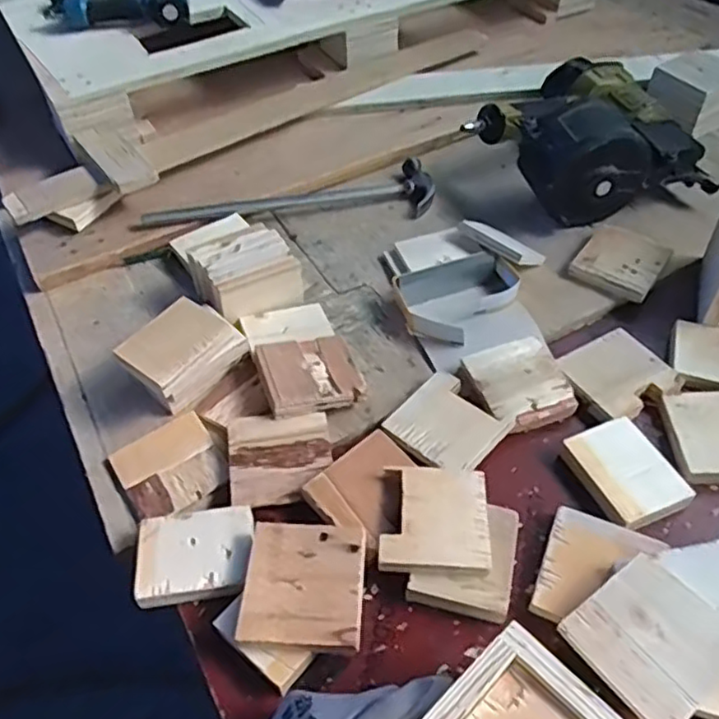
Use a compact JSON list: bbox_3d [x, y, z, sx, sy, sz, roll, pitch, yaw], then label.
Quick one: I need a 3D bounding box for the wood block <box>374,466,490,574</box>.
[{"bbox_3d":[0.061,0.129,0.525,0.083,0.019,0.087,4,51,3],"label":"wood block"}]

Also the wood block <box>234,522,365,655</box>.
[{"bbox_3d":[-0.041,0.169,0.492,0.088,0.019,0.092,3,51,2],"label":"wood block"}]

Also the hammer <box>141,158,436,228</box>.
[{"bbox_3d":[-0.085,-0.202,0.821,0.361,0.035,0.095,-8,51,-7],"label":"hammer"}]

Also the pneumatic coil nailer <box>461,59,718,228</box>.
[{"bbox_3d":[0.295,-0.272,0.805,0.236,0.114,0.232,37,59,26],"label":"pneumatic coil nailer"}]

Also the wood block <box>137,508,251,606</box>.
[{"bbox_3d":[-0.132,0.155,0.526,0.090,0.016,0.072,-5,51,-5],"label":"wood block"}]

